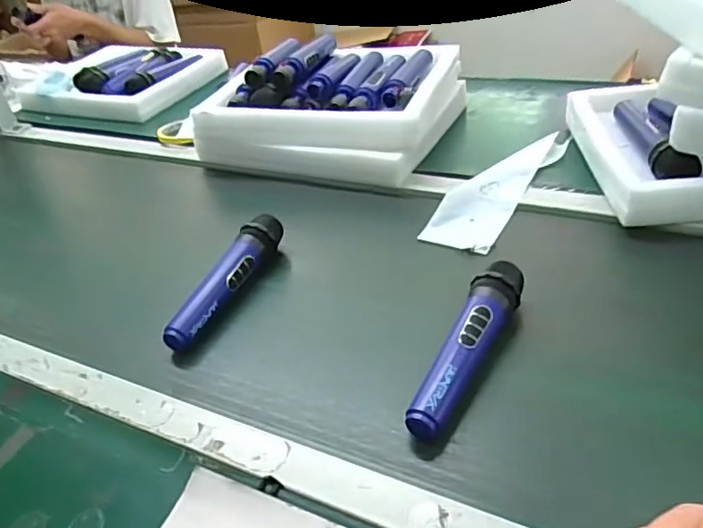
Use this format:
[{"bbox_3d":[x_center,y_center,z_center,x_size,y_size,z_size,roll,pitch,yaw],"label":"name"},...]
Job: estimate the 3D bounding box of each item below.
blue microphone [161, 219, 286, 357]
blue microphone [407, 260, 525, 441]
[{"bbox_3d":[-0.134,0.018,0.655,0.040,0.049,0.207,6,40,21],"label":"blue microphone"},{"bbox_3d":[0.108,0.074,0.525,0.046,0.049,0.195,12,42,26],"label":"blue microphone"}]

